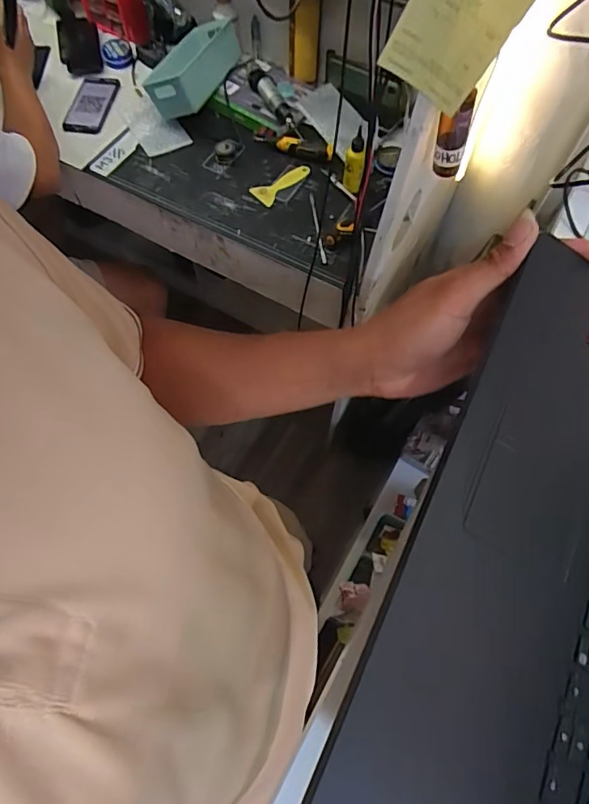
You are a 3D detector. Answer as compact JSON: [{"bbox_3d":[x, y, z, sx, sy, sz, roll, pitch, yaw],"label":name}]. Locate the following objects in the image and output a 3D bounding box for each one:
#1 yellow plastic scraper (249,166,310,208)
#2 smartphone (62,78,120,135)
[{"bbox_3d":[-0.026,-0.424,0.926,0.046,0.011,0.123,40,72,17],"label":"yellow plastic scraper"},{"bbox_3d":[-0.407,-0.588,0.957,0.088,0.014,0.154,6,65,3],"label":"smartphone"}]

